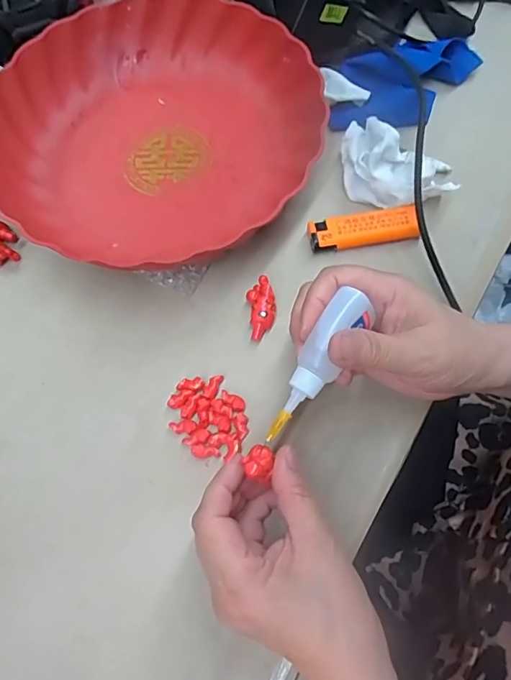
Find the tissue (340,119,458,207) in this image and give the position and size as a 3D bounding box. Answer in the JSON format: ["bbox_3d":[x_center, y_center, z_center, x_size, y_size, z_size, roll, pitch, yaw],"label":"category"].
[{"bbox_3d":[0.104,-0.131,0.370,0.084,0.032,0.057,19,71,11],"label":"tissue"}]

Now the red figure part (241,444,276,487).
[{"bbox_3d":[0.002,0.067,0.271,0.014,0.018,0.018,5,70,1],"label":"red figure part"}]

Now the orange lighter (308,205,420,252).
[{"bbox_3d":[0.078,-0.080,0.363,0.075,0.016,0.024,-9,68,0],"label":"orange lighter"}]

